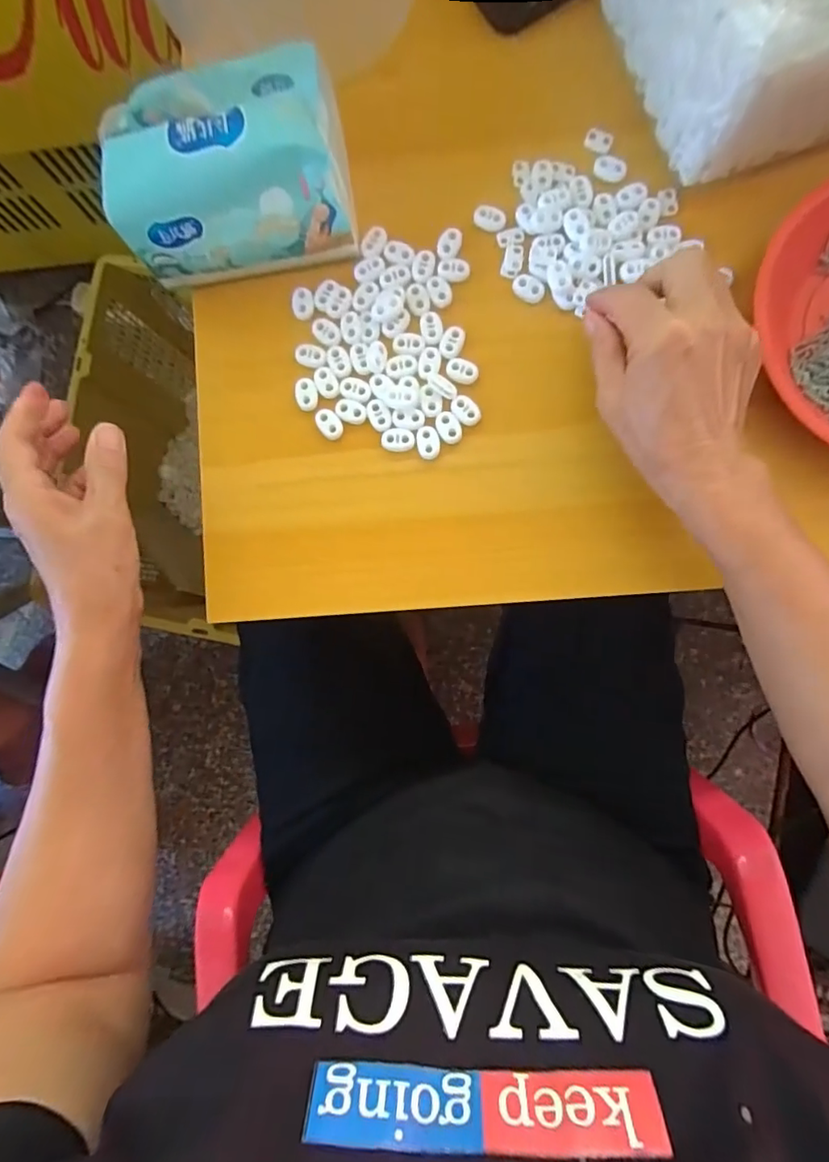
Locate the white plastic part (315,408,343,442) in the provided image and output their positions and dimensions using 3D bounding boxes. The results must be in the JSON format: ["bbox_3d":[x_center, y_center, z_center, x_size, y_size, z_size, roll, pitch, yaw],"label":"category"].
[{"bbox_3d":[-0.059,-0.109,0.360,0.015,0.004,0.023,-42,85,2],"label":"white plastic part"}]

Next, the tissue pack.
[{"bbox_3d":[-0.115,-0.268,0.334,0.143,0.082,0.105,-7,87,4],"label":"tissue pack"}]

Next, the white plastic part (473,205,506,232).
[{"bbox_3d":[0.053,-0.254,0.365,0.022,0.004,0.015,23,90,5],"label":"white plastic part"}]

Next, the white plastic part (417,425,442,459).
[{"bbox_3d":[0.010,-0.095,0.356,0.015,0.004,0.022,-11,87,4],"label":"white plastic part"}]

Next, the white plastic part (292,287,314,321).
[{"bbox_3d":[-0.079,-0.196,0.368,0.015,0.004,0.023,-1,88,4],"label":"white plastic part"}]

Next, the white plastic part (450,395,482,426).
[{"bbox_3d":[0.035,-0.117,0.355,0.015,0.004,0.023,-40,85,2],"label":"white plastic part"}]

